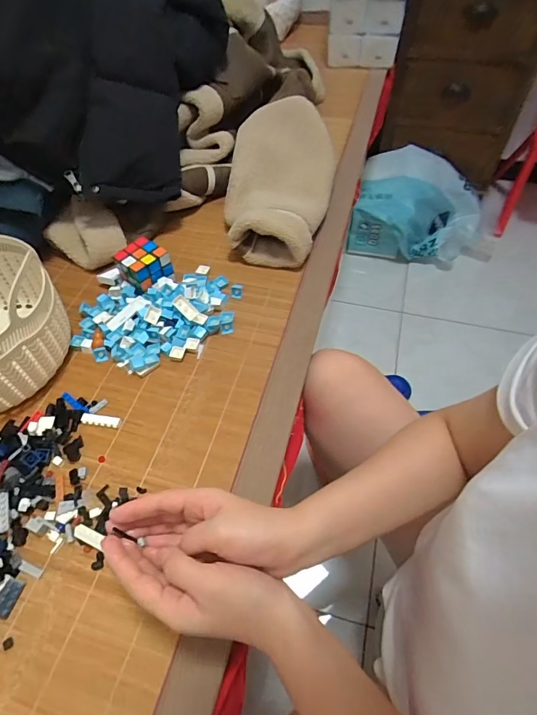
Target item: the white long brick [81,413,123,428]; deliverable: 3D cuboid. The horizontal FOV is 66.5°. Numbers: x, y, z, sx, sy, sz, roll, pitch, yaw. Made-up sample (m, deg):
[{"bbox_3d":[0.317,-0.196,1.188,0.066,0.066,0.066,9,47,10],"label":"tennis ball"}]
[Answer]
[{"bbox_3d":[-0.204,0.076,0.498,0.051,0.010,0.013,6,54,6],"label":"white long brick"}]

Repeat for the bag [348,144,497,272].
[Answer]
[{"bbox_3d":[0.489,-0.479,1.322,0.457,0.213,0.308,1,54,2],"label":"bag"}]

